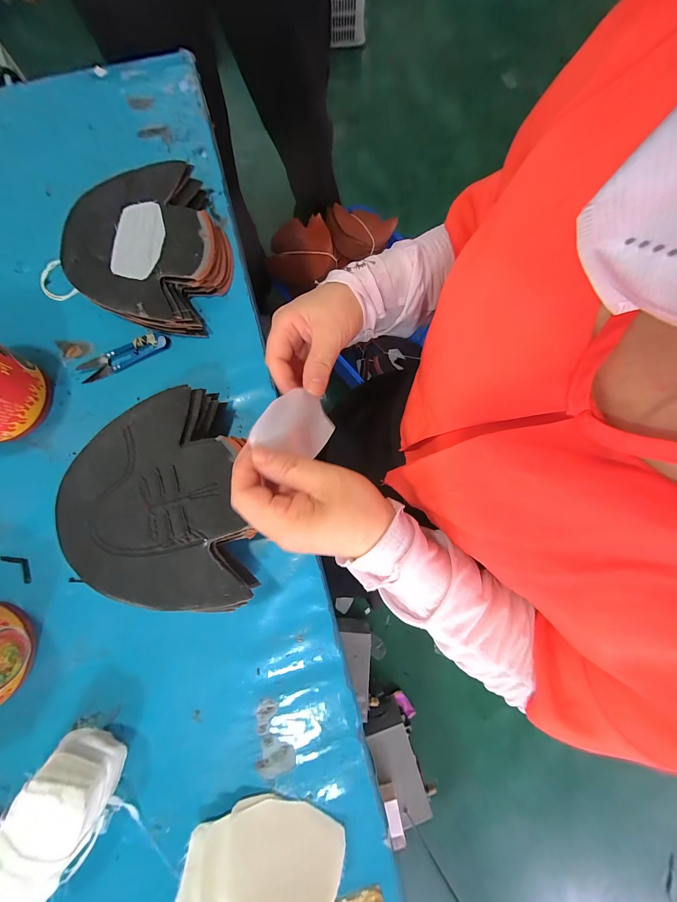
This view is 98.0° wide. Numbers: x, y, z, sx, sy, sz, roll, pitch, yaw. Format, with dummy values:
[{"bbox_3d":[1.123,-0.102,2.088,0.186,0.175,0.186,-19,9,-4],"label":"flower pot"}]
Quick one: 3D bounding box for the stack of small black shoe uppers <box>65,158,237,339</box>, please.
[{"bbox_3d":[-0.221,-0.249,0.353,0.188,0.046,0.199,22,80,3],"label":"stack of small black shoe uppers"}]

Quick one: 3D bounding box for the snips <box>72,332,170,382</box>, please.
[{"bbox_3d":[-0.251,-0.111,0.343,0.104,0.011,0.027,-27,81,-6],"label":"snips"}]

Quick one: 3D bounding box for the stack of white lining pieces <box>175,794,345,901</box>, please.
[{"bbox_3d":[-0.066,0.363,0.240,0.126,0.043,0.101,12,79,1],"label":"stack of white lining pieces"}]

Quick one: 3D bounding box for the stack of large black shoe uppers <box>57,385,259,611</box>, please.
[{"bbox_3d":[-0.161,0.046,0.285,0.169,0.061,0.200,-12,80,-3],"label":"stack of large black shoe uppers"}]

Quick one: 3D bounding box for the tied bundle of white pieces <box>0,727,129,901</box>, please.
[{"bbox_3d":[-0.228,0.295,0.237,0.067,0.068,0.109,31,80,5],"label":"tied bundle of white pieces"}]

